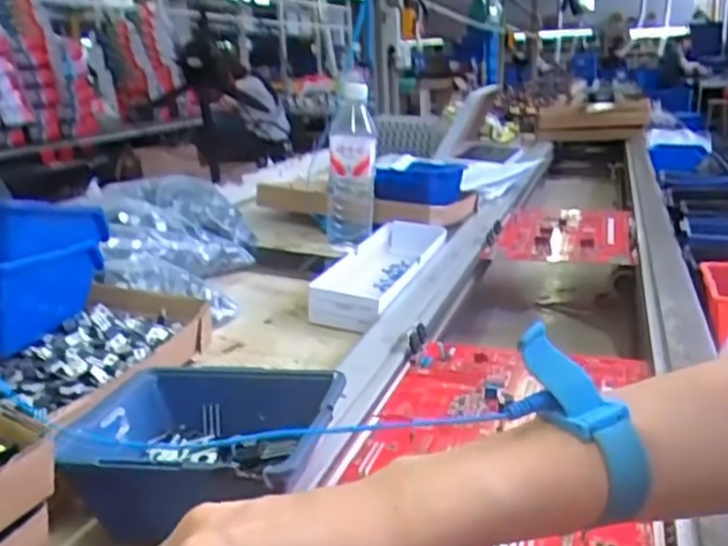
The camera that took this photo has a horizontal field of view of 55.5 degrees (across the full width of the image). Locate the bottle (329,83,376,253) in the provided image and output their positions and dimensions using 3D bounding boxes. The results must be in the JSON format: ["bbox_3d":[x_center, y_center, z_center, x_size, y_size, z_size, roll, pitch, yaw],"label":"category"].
[{"bbox_3d":[-0.023,-0.144,1.004,0.084,0.230,0.060,-2,16,1],"label":"bottle"}]

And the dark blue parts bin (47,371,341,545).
[{"bbox_3d":[-0.090,0.105,0.421,0.149,0.066,0.099,-4,16,1],"label":"dark blue parts bin"}]

